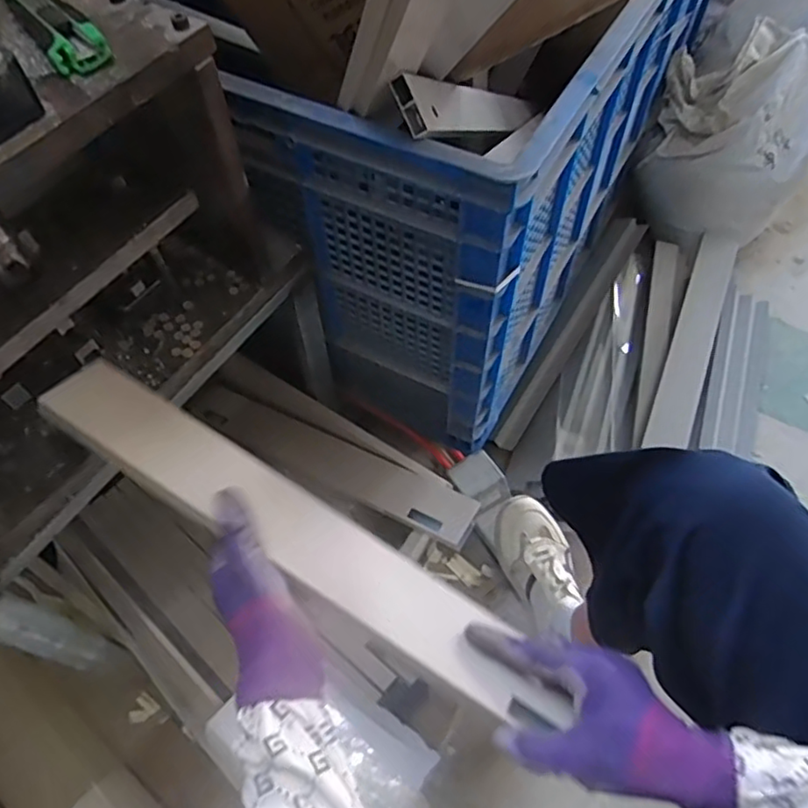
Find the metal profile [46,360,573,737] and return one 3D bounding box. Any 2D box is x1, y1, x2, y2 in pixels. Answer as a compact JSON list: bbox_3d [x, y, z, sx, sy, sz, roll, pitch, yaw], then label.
[{"bbox_3d":[-0.086,0.101,0.507,0.472,0.009,0.076,31,50,9],"label":"metal profile"}]

